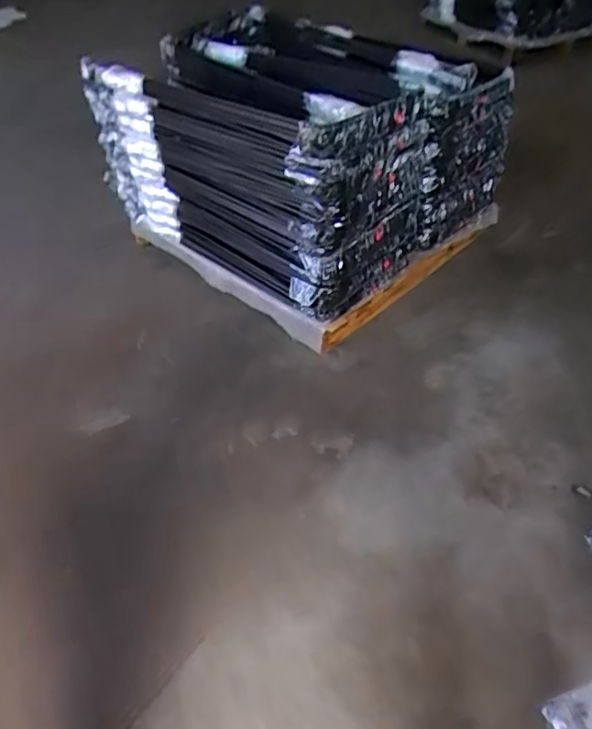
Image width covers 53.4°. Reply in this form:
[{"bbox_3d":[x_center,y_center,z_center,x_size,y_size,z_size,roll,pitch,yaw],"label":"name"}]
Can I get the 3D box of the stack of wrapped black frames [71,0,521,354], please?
[{"bbox_3d":[0.020,-0.679,1.878,0.951,0.695,0.873,-33,52,-30],"label":"stack of wrapped black frames"}]

